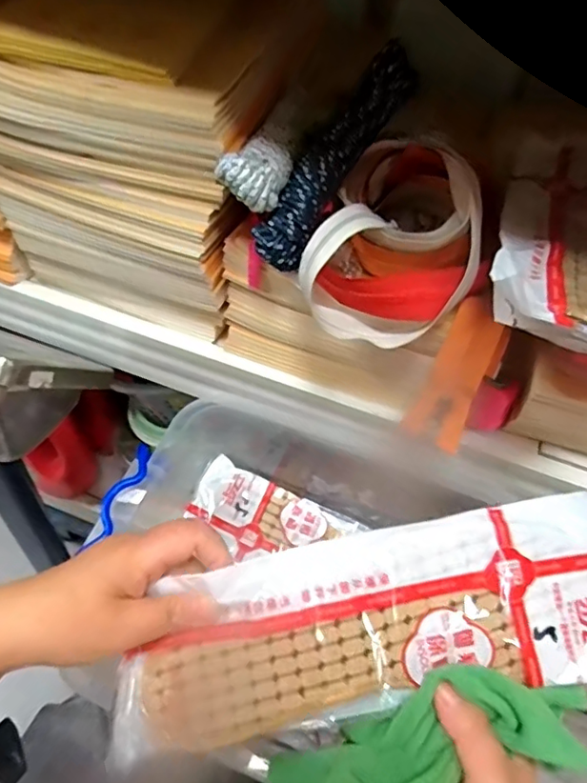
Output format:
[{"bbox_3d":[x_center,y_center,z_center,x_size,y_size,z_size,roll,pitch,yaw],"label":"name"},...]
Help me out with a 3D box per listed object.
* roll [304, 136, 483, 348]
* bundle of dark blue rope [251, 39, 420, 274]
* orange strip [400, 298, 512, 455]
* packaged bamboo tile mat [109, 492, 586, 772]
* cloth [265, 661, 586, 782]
[{"bbox_3d":[0.072,-0.101,0.378,0.102,0.086,0.125,23,54,12],"label":"roll"},{"bbox_3d":[0.029,-0.155,0.380,0.028,0.028,0.161,36,91,20],"label":"bundle of dark blue rope"},{"bbox_3d":[0.111,-0.011,0.377,0.039,0.012,0.097,25,95,13],"label":"orange strip"},{"bbox_3d":[0.048,0.132,0.322,0.304,0.009,0.101,-11,82,2],"label":"packaged bamboo tile mat"},{"bbox_3d":[0.061,0.199,0.302,0.182,0.078,0.064,-31,56,9],"label":"cloth"}]

